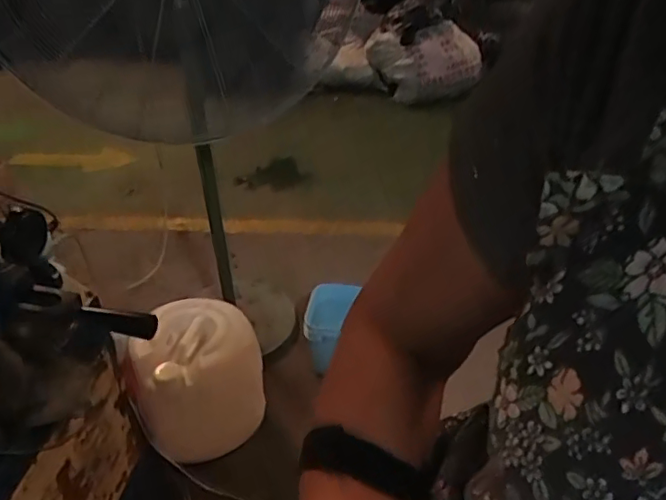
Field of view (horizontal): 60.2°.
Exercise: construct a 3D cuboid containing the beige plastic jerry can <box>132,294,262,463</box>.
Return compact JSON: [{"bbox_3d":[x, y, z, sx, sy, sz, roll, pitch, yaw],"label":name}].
[{"bbox_3d":[-0.328,0.319,1.440,0.293,0.265,0.300,-1,34,1],"label":"beige plastic jerry can"}]

